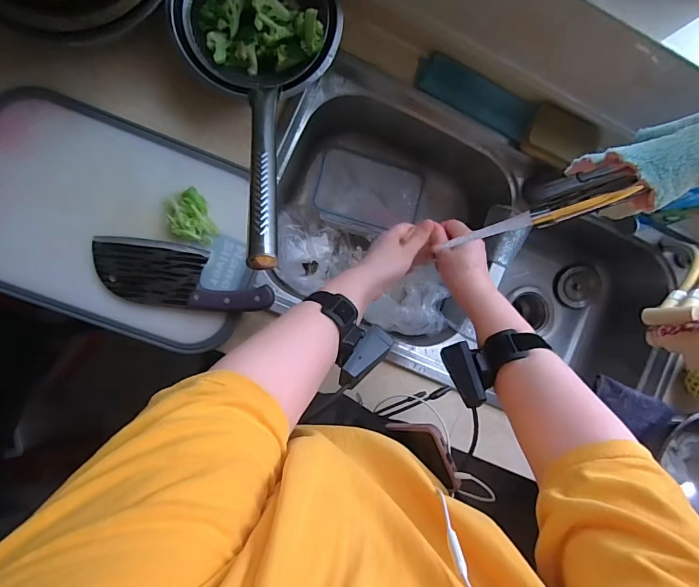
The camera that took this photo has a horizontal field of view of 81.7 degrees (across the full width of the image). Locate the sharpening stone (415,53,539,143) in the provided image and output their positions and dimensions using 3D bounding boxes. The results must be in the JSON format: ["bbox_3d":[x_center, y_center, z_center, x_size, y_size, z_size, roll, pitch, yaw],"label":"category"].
[{"bbox_3d":[0.190,-0.300,0.614,0.183,0.020,0.057,29,121,-5],"label":"sharpening stone"}]

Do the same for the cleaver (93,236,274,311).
[{"bbox_3d":[-0.225,-0.024,0.549,0.238,0.025,0.086,5,91,-7],"label":"cleaver"}]

